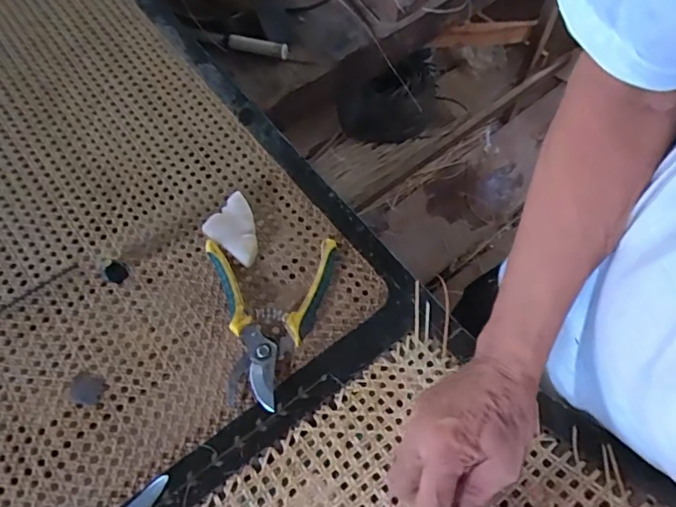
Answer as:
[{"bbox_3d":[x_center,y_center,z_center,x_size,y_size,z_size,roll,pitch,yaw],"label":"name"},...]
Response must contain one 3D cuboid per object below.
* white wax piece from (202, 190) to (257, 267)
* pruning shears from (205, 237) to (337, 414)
[{"bbox_3d":[-0.103,-0.026,0.518,0.066,0.019,0.056,35,67,19],"label":"white wax piece"},{"bbox_3d":[-0.069,0.063,0.477,0.127,0.026,0.162,0,61,1],"label":"pruning shears"}]

